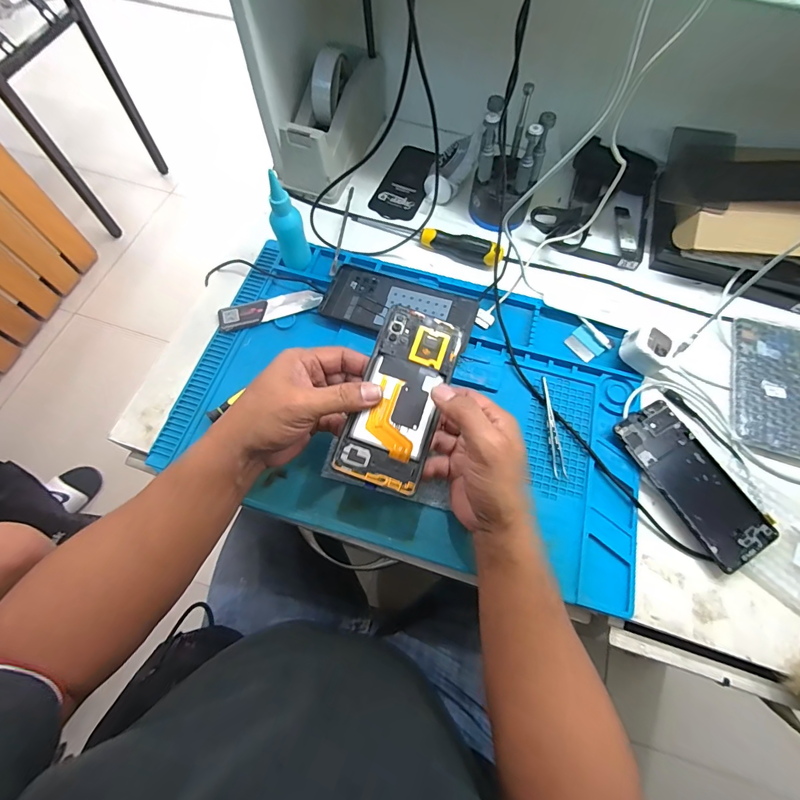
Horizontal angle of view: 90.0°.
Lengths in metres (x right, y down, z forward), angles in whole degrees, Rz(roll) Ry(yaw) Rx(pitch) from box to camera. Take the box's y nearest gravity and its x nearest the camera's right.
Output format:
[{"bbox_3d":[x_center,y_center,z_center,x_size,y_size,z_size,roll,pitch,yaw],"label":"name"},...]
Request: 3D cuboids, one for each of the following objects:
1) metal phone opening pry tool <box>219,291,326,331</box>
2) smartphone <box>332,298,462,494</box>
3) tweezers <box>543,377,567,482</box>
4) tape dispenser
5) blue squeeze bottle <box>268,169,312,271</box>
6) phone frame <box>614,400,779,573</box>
[{"bbox_3d":[-0.153,-0.108,0.474,0.120,0.007,0.033,-16,68,-9],"label":"metal phone opening pry tool"},{"bbox_3d":[0.002,-0.005,0.351,0.071,0.008,0.158,16,74,5],"label":"smartphone"},{"bbox_3d":[0.160,0.028,0.421,0.011,0.013,0.105,-2,66,-3],"label":"tweezers"},{"bbox_3d":[-0.093,-0.390,0.543,0.089,0.110,0.212,17,67,6],"label":"tape dispenser"},{"bbox_3d":[-0.125,-0.193,0.447,0.035,0.106,0.027,-15,68,-8],"label":"blue squeeze bottle"},{"bbox_3d":[0.290,0.080,0.401,0.072,0.013,0.159,-25,69,-12],"label":"phone frame"}]

